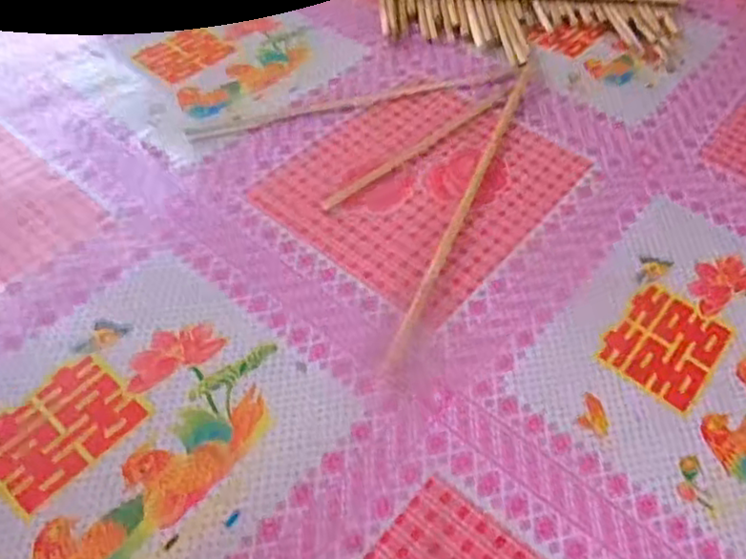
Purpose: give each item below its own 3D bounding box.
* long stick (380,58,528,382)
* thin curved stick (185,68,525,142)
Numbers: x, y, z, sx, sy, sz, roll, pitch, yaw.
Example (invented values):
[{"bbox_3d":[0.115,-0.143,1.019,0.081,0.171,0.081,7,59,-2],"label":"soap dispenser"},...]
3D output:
[{"bbox_3d":[0.099,-0.092,0.671,0.017,0.004,0.460,20,52,11],"label":"long stick"},{"bbox_3d":[-0.008,-0.201,0.755,0.394,0.006,0.023,-15,54,-16],"label":"thin curved stick"}]

